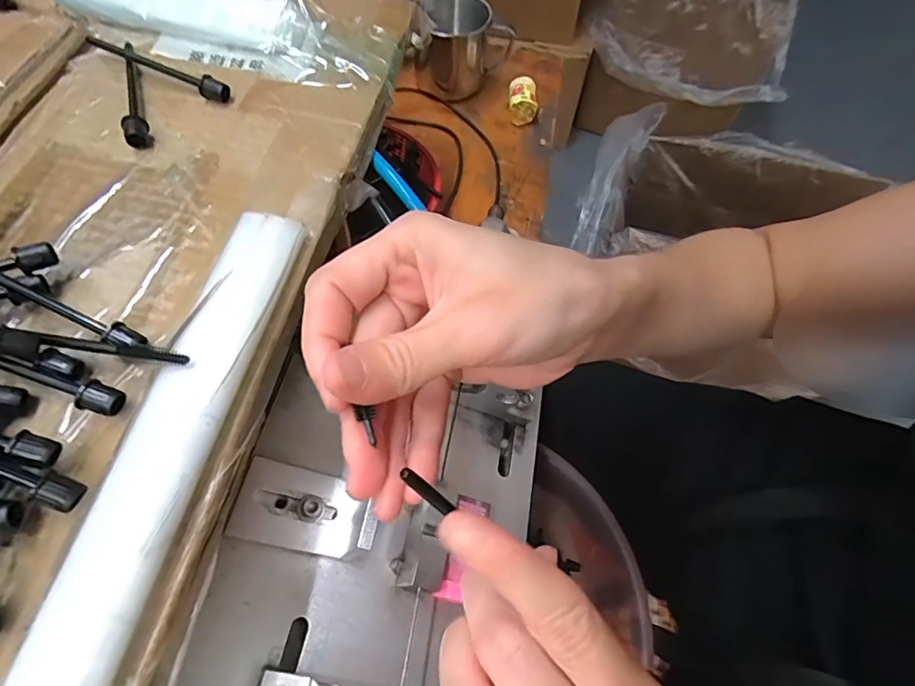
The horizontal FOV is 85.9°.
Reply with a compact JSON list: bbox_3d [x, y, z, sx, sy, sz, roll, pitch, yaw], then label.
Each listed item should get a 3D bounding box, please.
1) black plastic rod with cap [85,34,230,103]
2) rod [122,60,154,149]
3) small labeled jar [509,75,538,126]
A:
[{"bbox_3d":[-0.152,-0.139,0.250,0.074,0.013,0.008,20,64,6],"label":"black plastic rod with cap"},{"bbox_3d":[-0.160,-0.126,0.244,0.009,0.009,0.074,-13,65,-10],"label":"rod"},{"bbox_3d":[0.063,-0.233,0.472,0.027,0.028,0.036,6,61,2],"label":"small labeled jar"}]

